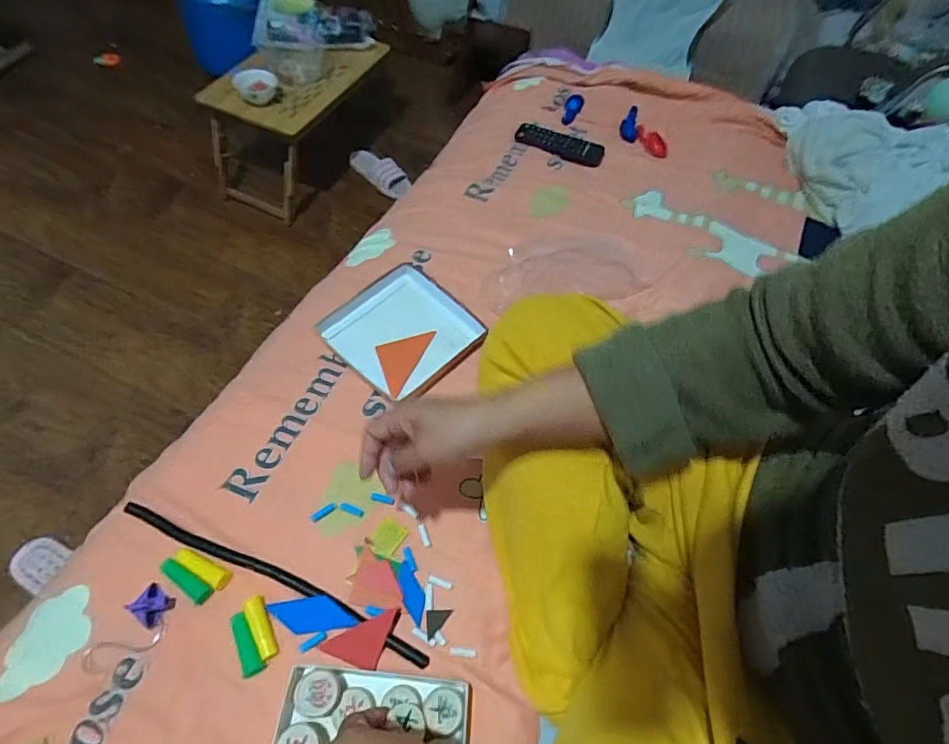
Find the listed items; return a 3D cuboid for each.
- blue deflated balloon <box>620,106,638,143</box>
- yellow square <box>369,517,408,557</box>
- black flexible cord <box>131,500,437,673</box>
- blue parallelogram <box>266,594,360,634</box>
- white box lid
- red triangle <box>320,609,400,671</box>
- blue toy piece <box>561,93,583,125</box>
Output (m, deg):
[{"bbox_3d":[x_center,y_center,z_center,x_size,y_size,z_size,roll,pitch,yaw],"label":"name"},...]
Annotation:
[{"bbox_3d":[0.307,-0.491,0.986,0.036,0.020,0.078,12,84,5],"label":"blue deflated balloon"},{"bbox_3d":[-0.094,0.181,0.546,0.030,0.004,0.036,29,58,11],"label":"yellow square"},{"bbox_3d":[-0.206,0.206,0.506,0.349,0.014,0.018,22,57,9],"label":"black flexible cord"},{"bbox_3d":[-0.157,0.236,0.489,0.083,0.004,0.030,-3,58,-9],"label":"blue parallelogram"},{"bbox_3d":[-0.094,-0.057,0.676,0.173,0.029,0.163,42,62,18],"label":"white box lid"},{"bbox_3d":[-0.109,0.250,0.485,0.053,0.004,0.055,21,57,6],"label":"red triangle"},{"bbox_3d":[0.199,-0.533,1.011,0.034,0.017,0.100,14,57,2],"label":"blue toy piece"}]

